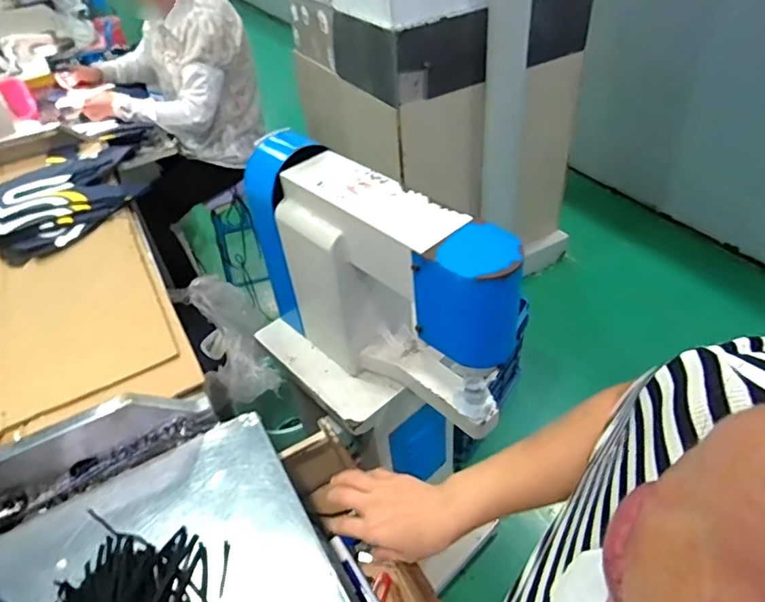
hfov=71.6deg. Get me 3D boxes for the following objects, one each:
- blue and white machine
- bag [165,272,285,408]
[{"bbox_3d":[-0.037,0.000,0.782,0.190,0.335,0.451,-29,47,-23],"label":"blue and white machine"},{"bbox_3d":[-0.393,0.089,1.405,0.186,0.120,0.352,-24,81,-18],"label":"bag"}]

